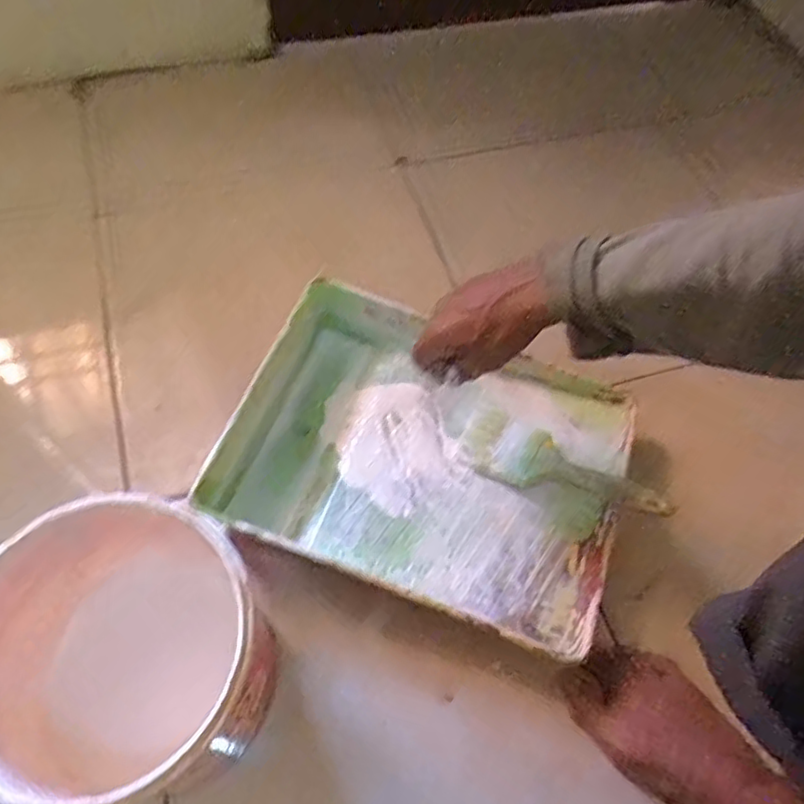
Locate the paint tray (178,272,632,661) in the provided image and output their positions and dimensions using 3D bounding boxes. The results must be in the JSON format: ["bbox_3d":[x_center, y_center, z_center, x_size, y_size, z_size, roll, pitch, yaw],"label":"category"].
[{"bbox_3d":[0.030,0.060,0.624,0.360,0.085,0.261,21,62,7],"label":"paint tray"}]

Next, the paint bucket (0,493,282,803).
[{"bbox_3d":[-0.204,0.178,0.467,0.205,0.184,0.183,6,60,-1],"label":"paint bucket"}]

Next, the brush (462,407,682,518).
[{"bbox_3d":[0.148,0.062,0.598,0.190,0.014,0.059,23,76,21],"label":"brush"}]

